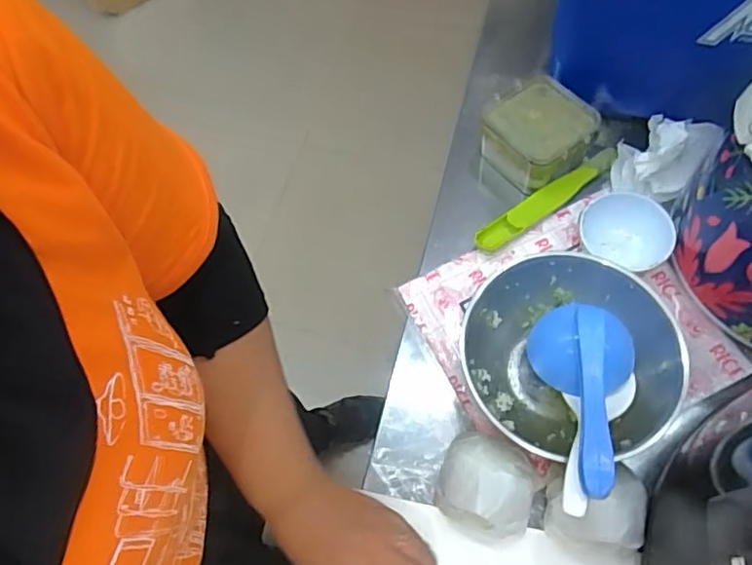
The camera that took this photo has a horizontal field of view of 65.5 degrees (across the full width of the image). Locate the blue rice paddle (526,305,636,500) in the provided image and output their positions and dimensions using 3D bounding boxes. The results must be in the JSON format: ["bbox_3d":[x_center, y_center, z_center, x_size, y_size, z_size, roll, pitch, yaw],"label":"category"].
[{"bbox_3d":[0.188,0.094,0.505,0.095,0.063,0.193,3,45,6],"label":"blue rice paddle"}]

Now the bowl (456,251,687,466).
[{"bbox_3d":[0.180,0.075,0.557,0.189,0.086,0.184,-2,63,3],"label":"bowl"}]

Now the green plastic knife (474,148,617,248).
[{"bbox_3d":[0.202,-0.100,0.677,0.209,0.021,0.031,-35,66,-14],"label":"green plastic knife"}]

